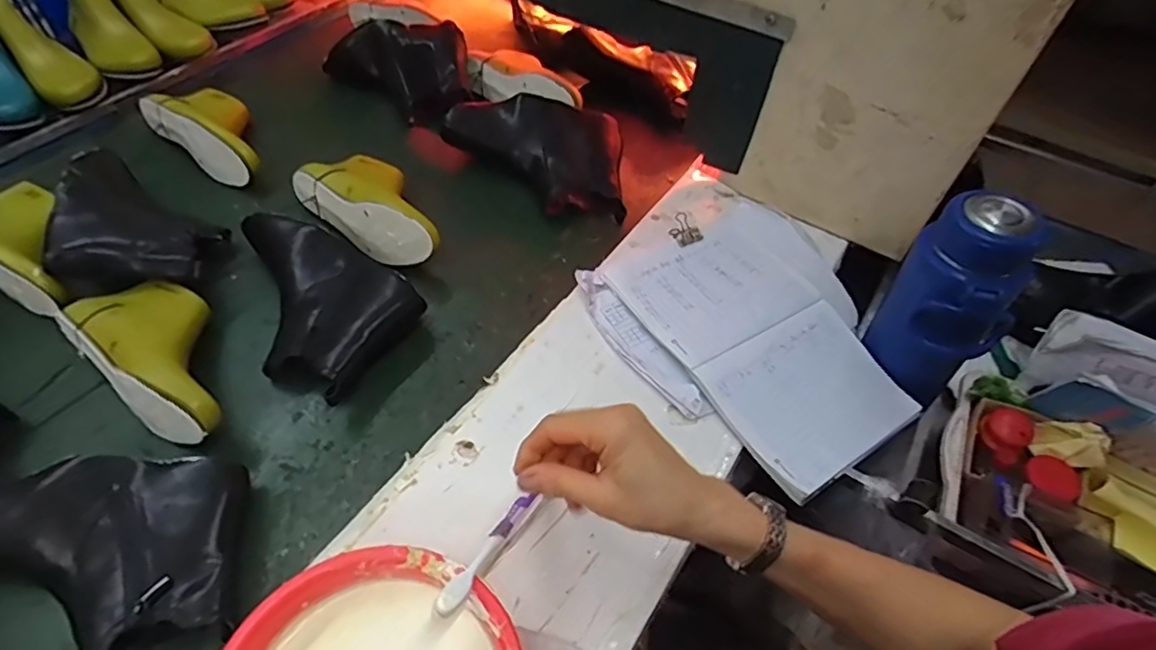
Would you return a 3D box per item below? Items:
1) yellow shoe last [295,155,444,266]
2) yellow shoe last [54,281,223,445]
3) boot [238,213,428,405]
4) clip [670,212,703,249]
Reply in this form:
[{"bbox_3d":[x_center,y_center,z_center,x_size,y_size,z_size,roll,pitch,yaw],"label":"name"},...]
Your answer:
[{"bbox_3d":[-0.242,-0.152,0.737,0.226,0.066,0.107,35,58,20],"label":"yellow shoe last"},{"bbox_3d":[-0.406,0.025,0.589,0.229,0.075,0.110,36,58,21],"label":"yellow shoe last"},{"bbox_3d":[-0.290,-0.032,0.655,0.160,0.056,0.268,-36,63,-27],"label":"boot"},{"bbox_3d":[0.128,-0.115,0.714,0.030,0.017,0.041,-23,58,-20],"label":"clip"}]

